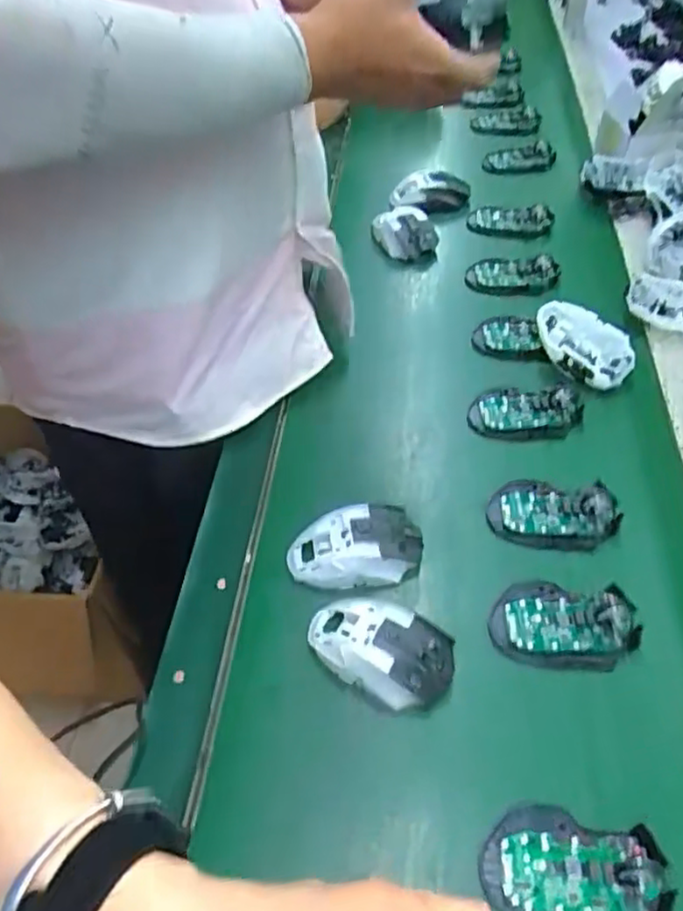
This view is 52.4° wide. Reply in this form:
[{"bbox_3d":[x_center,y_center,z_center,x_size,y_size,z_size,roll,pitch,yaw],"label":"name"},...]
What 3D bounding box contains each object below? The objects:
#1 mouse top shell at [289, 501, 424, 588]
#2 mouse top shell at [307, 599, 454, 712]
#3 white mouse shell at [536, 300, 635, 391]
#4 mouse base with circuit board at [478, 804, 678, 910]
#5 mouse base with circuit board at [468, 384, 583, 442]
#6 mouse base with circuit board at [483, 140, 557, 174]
[{"bbox_3d":[0.013,0.081,0.606,0.116,0.040,0.069,-6,49,-11],"label":"mouse top shell"},{"bbox_3d":[0.030,0.150,0.540,0.112,0.034,0.066,22,50,13],"label":"mouse top shell"},{"bbox_3d":[0.268,-0.123,0.774,0.113,0.015,0.078,32,76,11],"label":"white mouse shell"},{"bbox_3d":[0.151,0.268,0.449,0.114,0.029,0.071,8,49,9],"label":"mouse base with circuit board"},{"bbox_3d":[0.192,-0.047,0.724,0.113,0.019,0.066,3,48,5],"label":"mouse base with circuit board"},{"bbox_3d":[0.286,-0.470,1.102,0.118,0.017,0.061,-11,51,-15],"label":"mouse base with circuit board"}]

